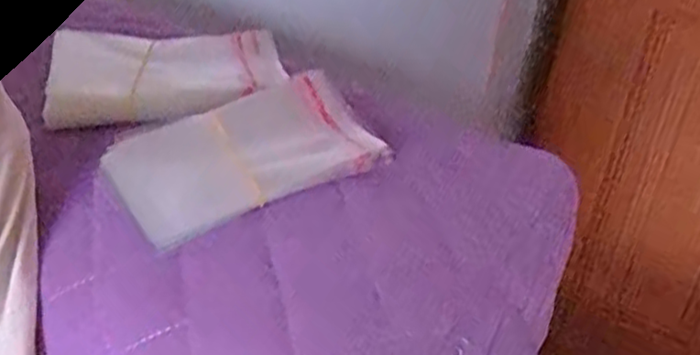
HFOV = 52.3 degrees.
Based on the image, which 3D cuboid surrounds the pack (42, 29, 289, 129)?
[{"bbox_3d":[-0.086,-0.048,0.336,0.106,0.019,0.067,-4,31,-15],"label":"pack"}]

